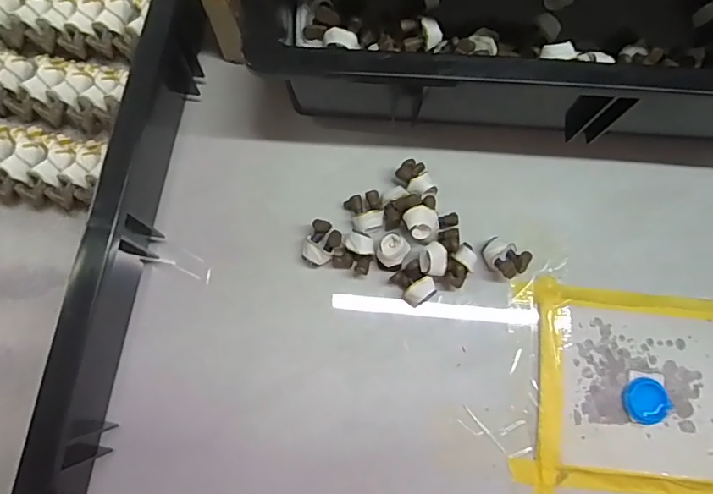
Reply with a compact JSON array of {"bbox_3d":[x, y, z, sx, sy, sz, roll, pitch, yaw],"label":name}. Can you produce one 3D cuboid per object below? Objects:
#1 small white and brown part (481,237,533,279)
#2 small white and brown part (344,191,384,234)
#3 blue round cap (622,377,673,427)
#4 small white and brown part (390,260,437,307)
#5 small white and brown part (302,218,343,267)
[{"bbox_3d":[0.105,0.007,0.358,0.023,0.017,0.032,-44,82,-9],"label":"small white and brown part"},{"bbox_3d":[0.007,-0.026,0.362,0.025,0.015,0.027,-22,80,-5],"label":"small white and brown part"},{"bbox_3d":[0.199,0.106,0.344,0.032,0.007,0.030,0,78,-1],"label":"blue round cap"},{"bbox_3d":[0.040,0.027,0.351,0.022,0.021,0.027,-35,81,-8],"label":"small white and brown part"},{"bbox_3d":[-0.025,-0.002,0.357,0.022,0.015,0.032,28,79,5],"label":"small white and brown part"}]

